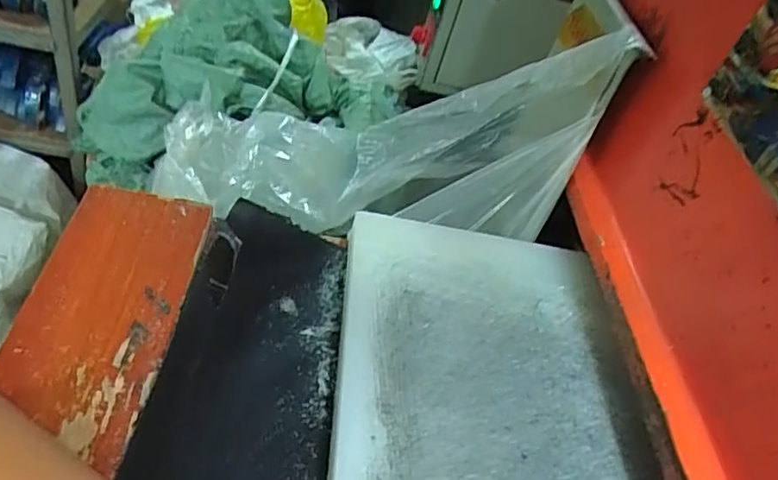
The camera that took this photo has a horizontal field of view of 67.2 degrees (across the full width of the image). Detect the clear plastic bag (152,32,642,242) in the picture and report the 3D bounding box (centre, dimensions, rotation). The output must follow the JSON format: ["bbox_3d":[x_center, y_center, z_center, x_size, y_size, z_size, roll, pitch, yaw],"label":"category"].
[{"bbox_3d":[-0.010,-0.090,0.668,0.514,0.166,0.157,1,40,25],"label":"clear plastic bag"}]

